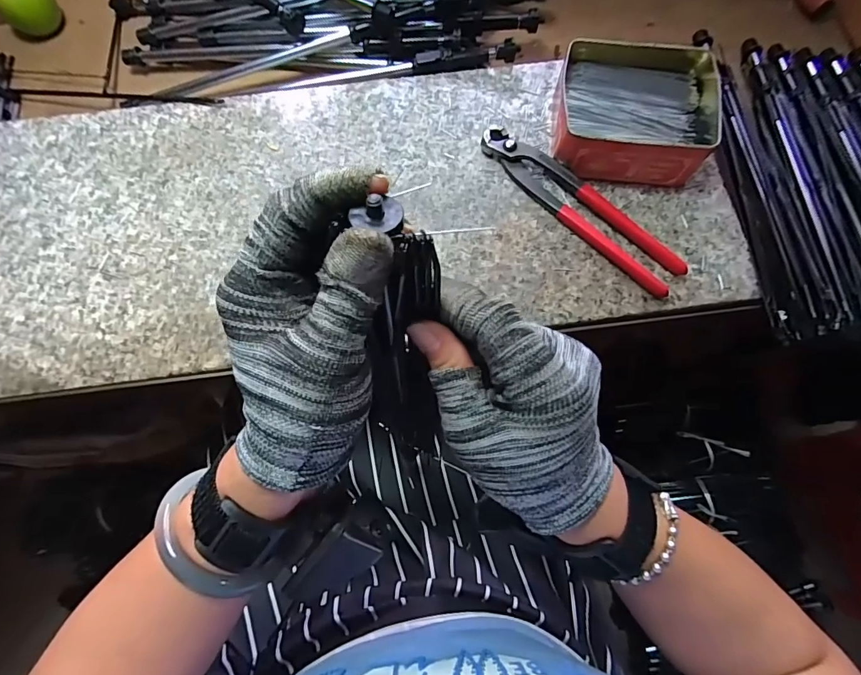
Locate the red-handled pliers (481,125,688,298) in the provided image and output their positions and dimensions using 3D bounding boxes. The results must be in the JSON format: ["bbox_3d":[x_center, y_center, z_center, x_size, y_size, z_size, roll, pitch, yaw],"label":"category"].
[{"bbox_3d":[0.123,-0.112,0.362,0.195,0.018,0.041,42,78,10],"label":"red-handled pliers"}]

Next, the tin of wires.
[{"bbox_3d":[0.170,-0.187,0.365,0.129,0.046,0.112,9,74,3],"label":"tin of wires"}]

